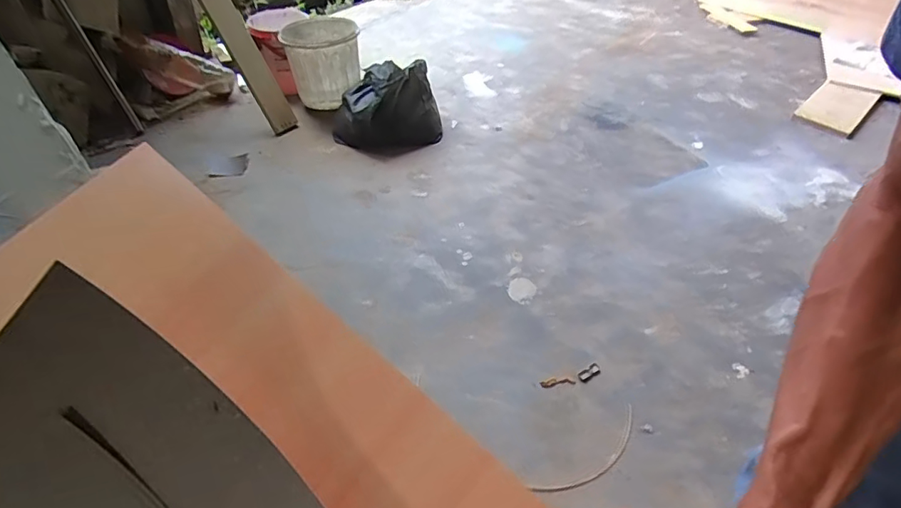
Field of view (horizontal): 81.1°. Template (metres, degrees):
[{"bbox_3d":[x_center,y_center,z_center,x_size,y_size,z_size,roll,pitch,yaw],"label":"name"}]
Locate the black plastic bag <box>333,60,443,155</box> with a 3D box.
[{"bbox_3d":[-0.158,-0.382,1.358,0.259,0.185,0.171,-29,52,-29],"label":"black plastic bag"}]

